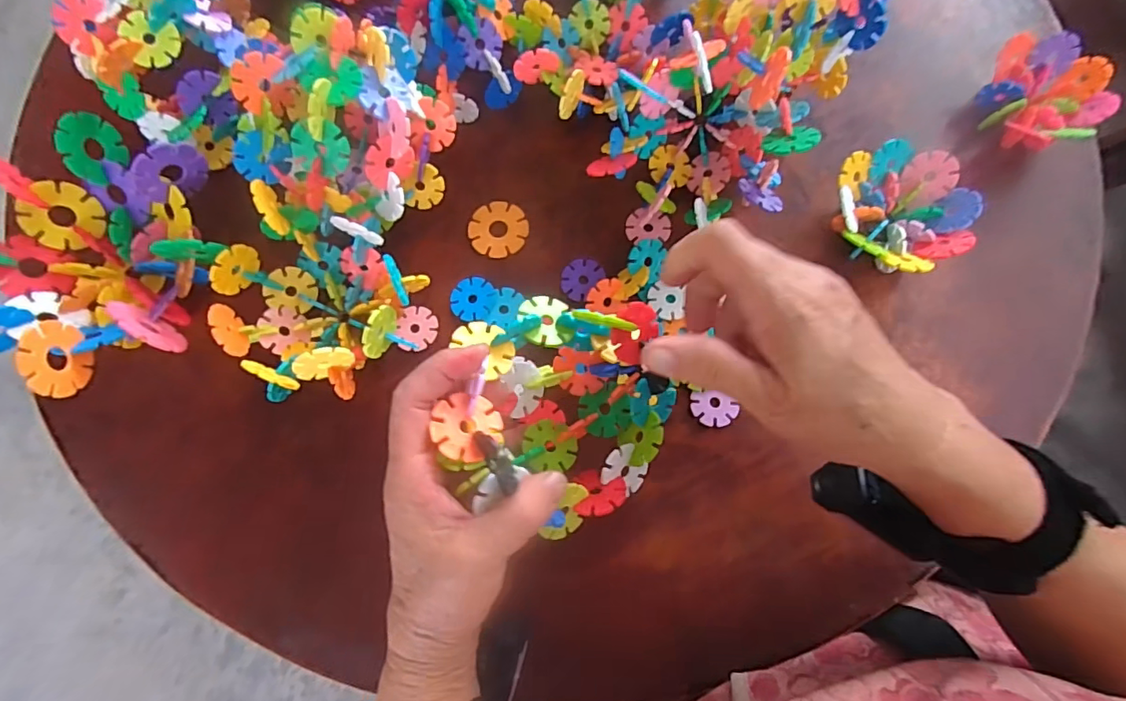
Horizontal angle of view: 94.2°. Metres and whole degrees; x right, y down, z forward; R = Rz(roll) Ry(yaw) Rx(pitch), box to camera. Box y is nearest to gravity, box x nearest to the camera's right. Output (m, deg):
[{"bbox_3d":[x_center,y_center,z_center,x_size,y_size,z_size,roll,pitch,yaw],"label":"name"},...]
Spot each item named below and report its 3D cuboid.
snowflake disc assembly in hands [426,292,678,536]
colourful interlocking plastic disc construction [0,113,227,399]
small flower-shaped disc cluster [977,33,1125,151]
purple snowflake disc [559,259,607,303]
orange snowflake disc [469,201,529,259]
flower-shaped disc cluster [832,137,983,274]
[{"bbox_3d":[0.001,0.031,0.268,0.106,0.077,0.116,9,81,5],"label":"snowflake disc assembly in hands"},{"bbox_3d":[-0.292,-0.059,0.331,0.155,0.058,0.165,18,80,6],"label":"colourful interlocking plastic disc construction"},{"bbox_3d":[0.347,-0.186,0.384,0.077,0.042,0.086,-28,78,-3],"label":"small flower-shaped disc cluster"},{"bbox_3d":[0.012,-0.052,0.374,0.026,0.004,0.031,40,83,10],"label":"purple snowflake disc"},{"bbox_3d":[-0.048,-0.090,0.385,0.042,0.004,0.043,-1,78,3],"label":"orange snowflake disc"},{"bbox_3d":[0.227,-0.093,0.364,0.085,0.046,0.087,-1,78,3],"label":"flower-shaped disc cluster"}]

